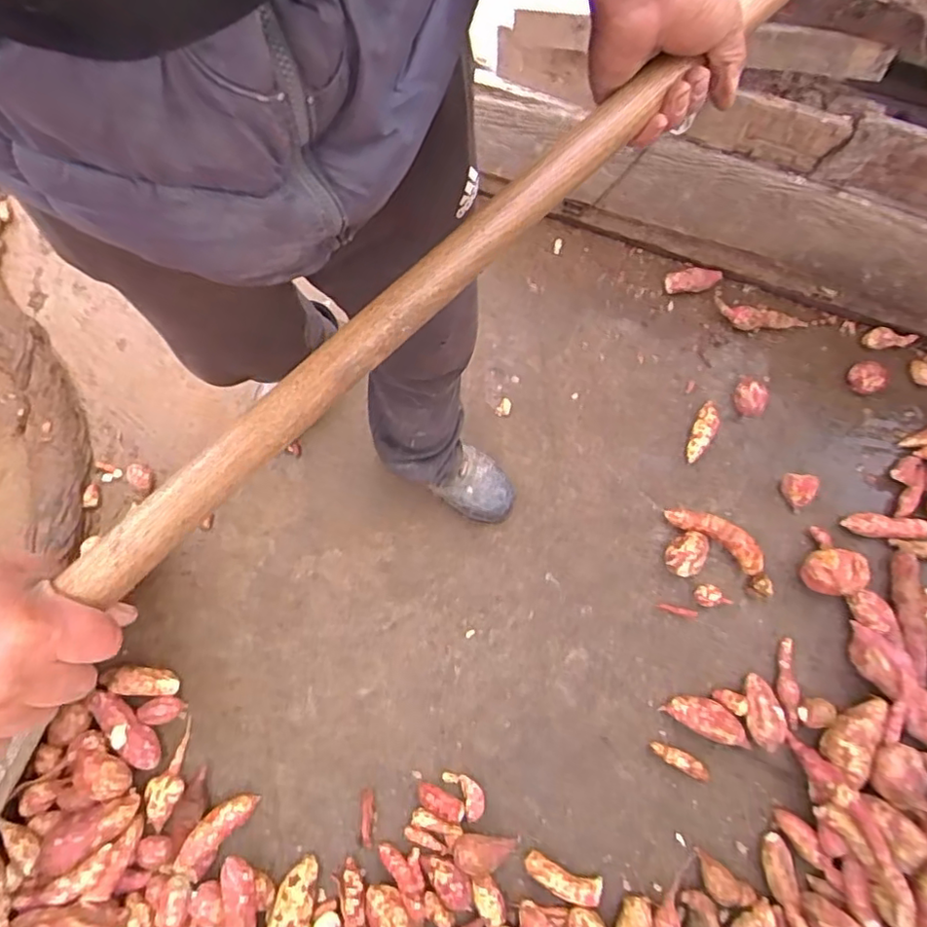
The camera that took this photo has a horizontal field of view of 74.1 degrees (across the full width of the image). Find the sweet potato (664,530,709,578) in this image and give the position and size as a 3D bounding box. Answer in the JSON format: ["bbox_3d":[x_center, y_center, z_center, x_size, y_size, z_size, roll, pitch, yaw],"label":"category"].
[{"bbox_3d":[0.415,0.168,1.148,0.066,0.064,0.083,10,75,1],"label":"sweet potato"}]

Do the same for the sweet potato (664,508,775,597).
[{"bbox_3d":[0.492,0.148,1.150,0.223,0.056,0.070,41,80,8],"label":"sweet potato"}]

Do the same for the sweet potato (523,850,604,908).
[{"bbox_3d":[0.174,0.722,1.063,0.140,0.059,0.052,24,78,5],"label":"sweet potato"}]

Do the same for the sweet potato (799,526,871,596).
[{"bbox_3d":[0.674,0.182,1.091,0.088,0.084,0.123,30,78,6],"label":"sweet potato"}]

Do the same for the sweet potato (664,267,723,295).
[{"bbox_3d":[0.486,-0.385,1.297,0.119,0.031,0.055,-1,75,-2],"label":"sweet potato"}]

